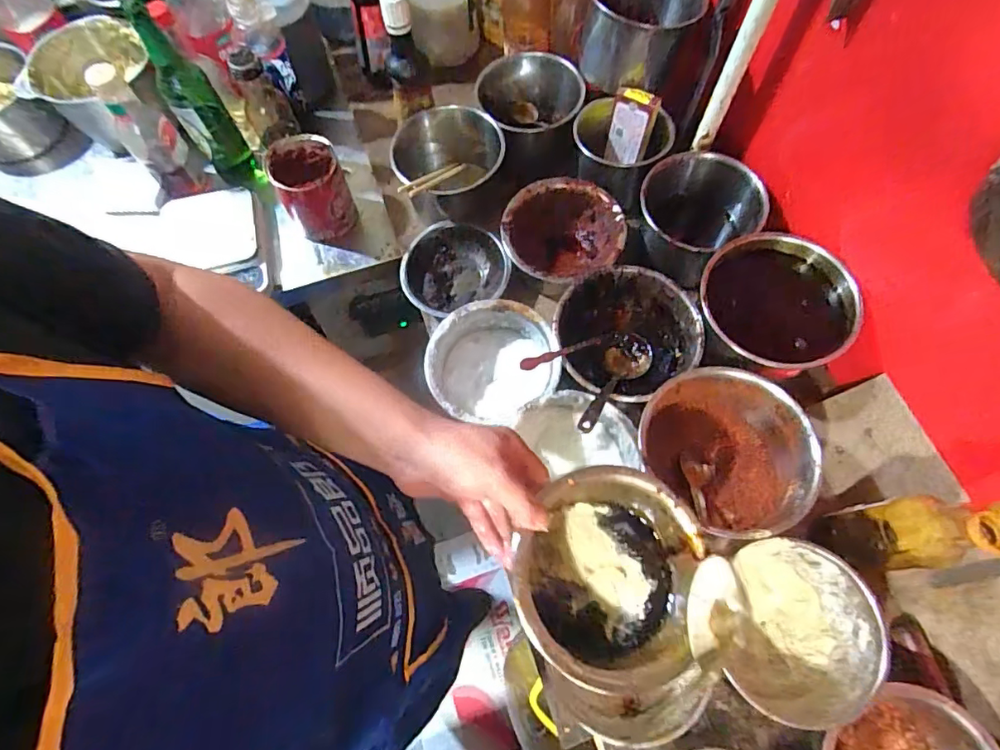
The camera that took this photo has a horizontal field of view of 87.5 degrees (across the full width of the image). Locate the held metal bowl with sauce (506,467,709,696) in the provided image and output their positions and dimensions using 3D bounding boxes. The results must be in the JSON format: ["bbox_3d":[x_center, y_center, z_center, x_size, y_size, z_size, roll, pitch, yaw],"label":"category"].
[{"bbox_3d":[0.090,0.163,0.432,0.142,0.079,0.155,15,68,7],"label":"held metal bowl with sauce"}]

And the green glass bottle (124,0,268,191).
[{"bbox_3d":[-0.429,-0.379,0.755,0.069,0.264,0.072,-27,69,-10],"label":"green glass bottle"}]

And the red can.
[{"bbox_3d":[-0.277,-0.275,0.781,0.098,0.106,0.100,-21,68,-8],"label":"red can"}]

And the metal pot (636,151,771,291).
[{"bbox_3d":[0.265,-0.210,0.730,0.154,0.132,0.145,0,67,1],"label":"metal pot"}]

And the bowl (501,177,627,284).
[{"bbox_3d":[0.086,-0.179,0.742,0.161,0.107,0.158,0,67,1],"label":"bowl"}]

